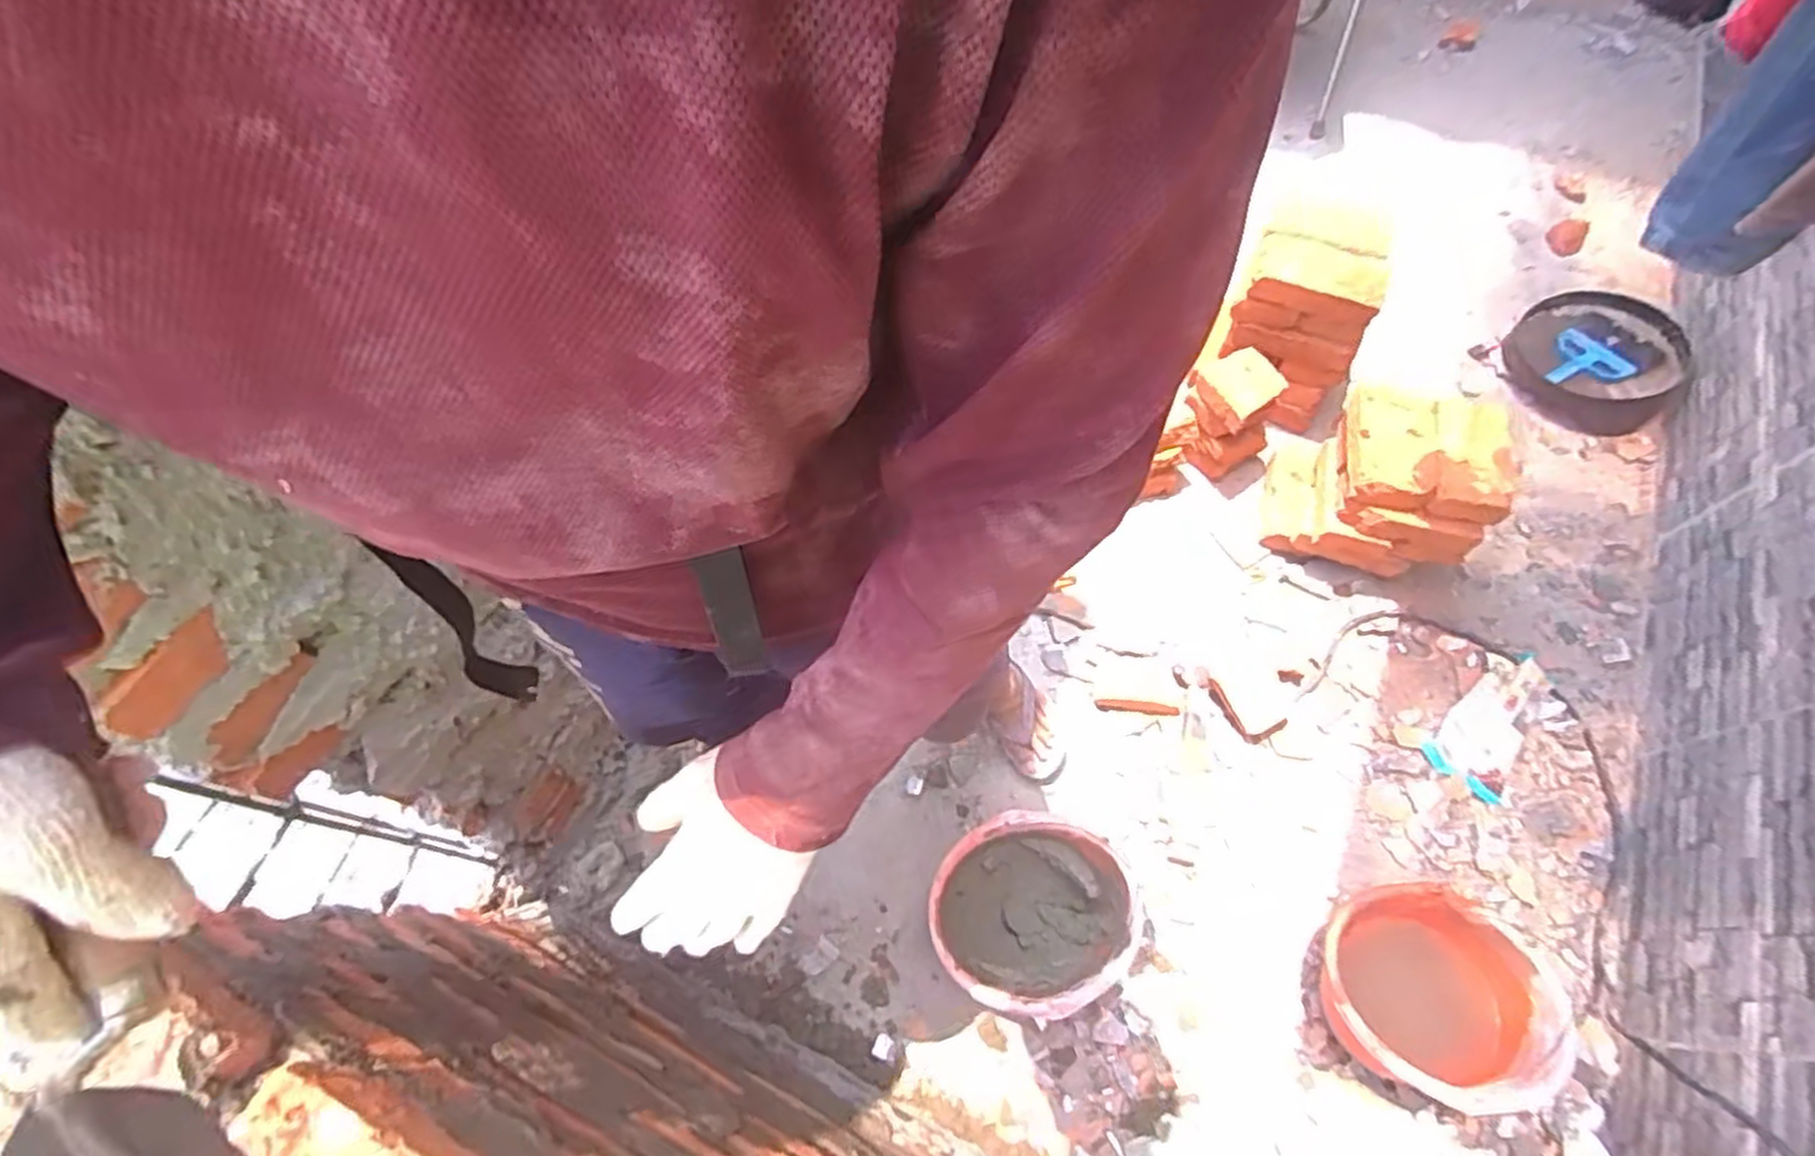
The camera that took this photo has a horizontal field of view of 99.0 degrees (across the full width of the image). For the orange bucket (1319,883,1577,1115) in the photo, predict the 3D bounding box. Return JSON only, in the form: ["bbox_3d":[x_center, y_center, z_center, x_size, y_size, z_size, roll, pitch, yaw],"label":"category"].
[{"bbox_3d":[0.624,0.502,0.945,0.254,0.171,0.227,20,66,12],"label":"orange bucket"}]

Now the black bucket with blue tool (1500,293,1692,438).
[{"bbox_3d":[1.291,-0.400,1.451,0.259,0.123,0.277,-1,63,2],"label":"black bucket with blue tool"}]

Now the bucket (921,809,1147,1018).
[{"bbox_3d":[0.159,0.446,1.020,0.243,0.164,0.214,8,63,8],"label":"bucket"}]

